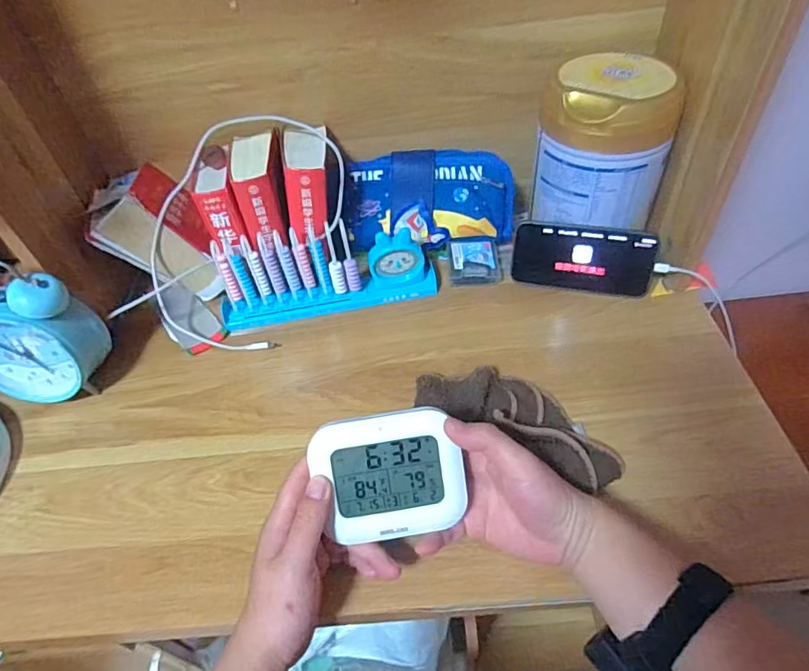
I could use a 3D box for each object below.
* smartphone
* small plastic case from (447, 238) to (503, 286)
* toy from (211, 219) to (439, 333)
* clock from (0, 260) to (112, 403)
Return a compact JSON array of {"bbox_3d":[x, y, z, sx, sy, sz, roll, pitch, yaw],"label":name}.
[{"bbox_3d":[0.195,-0.084,0.567,0.147,0.071,0.013,9,26,13],"label":"smartphone"},{"bbox_3d":[0.082,-0.084,0.605,0.060,0.034,0.052,-4,47,3],"label":"small plastic case"},{"bbox_3d":[-0.088,-0.073,0.576,0.234,0.095,0.042,-10,47,-2],"label":"toy"},{"bbox_3d":[-0.360,0.005,0.501,0.104,0.148,0.063,-3,47,4],"label":"clock"}]

